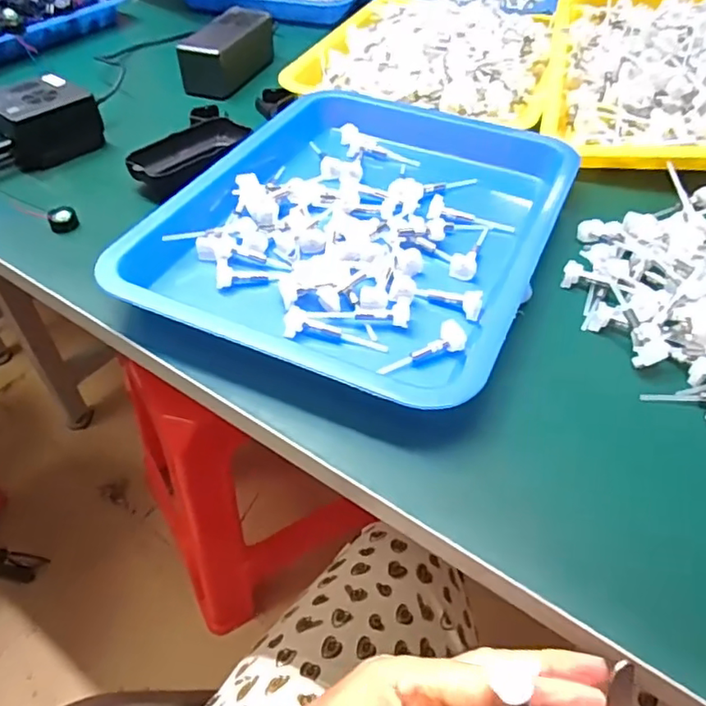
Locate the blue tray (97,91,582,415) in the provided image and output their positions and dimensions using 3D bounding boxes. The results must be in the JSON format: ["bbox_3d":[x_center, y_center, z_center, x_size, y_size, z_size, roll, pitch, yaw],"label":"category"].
[{"bbox_3d":[0.015,-0.104,0.449,0.259,0.033,0.327,20,50,17],"label":"blue tray"}]

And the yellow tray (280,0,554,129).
[{"bbox_3d":[0.081,-0.334,0.639,0.259,0.040,0.248,11,48,9],"label":"yellow tray"}]

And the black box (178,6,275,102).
[{"bbox_3d":[-0.135,-0.322,0.633,0.056,0.051,0.125,14,49,12],"label":"black box"}]

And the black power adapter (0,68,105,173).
[{"bbox_3d":[-0.272,-0.204,0.516,0.066,0.049,0.080,35,56,28],"label":"black power adapter"}]

